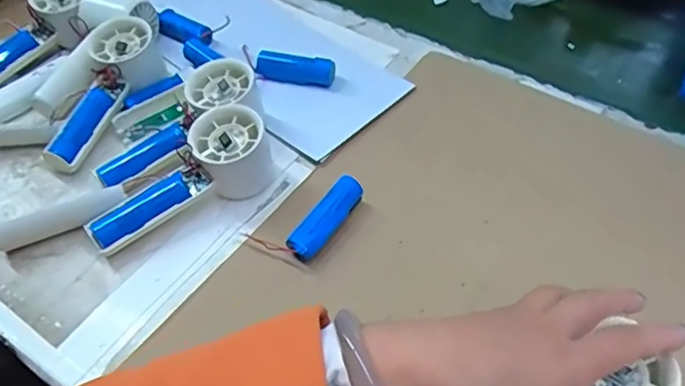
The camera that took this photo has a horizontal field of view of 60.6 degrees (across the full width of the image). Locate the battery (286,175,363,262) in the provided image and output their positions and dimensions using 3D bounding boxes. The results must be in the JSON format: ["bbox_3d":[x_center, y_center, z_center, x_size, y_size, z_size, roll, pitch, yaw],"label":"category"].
[{"bbox_3d":[-0.011,0.019,0.439,0.019,0.019,0.078,28,56,22],"label":"battery"}]

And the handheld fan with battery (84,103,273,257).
[{"bbox_3d":[-0.122,-0.010,0.446,0.148,0.056,0.045,-32,57,-23],"label":"handheld fan with battery"}]

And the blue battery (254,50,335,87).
[{"bbox_3d":[-0.045,-0.117,0.554,0.073,0.023,0.018,12,52,11],"label":"blue battery"}]

